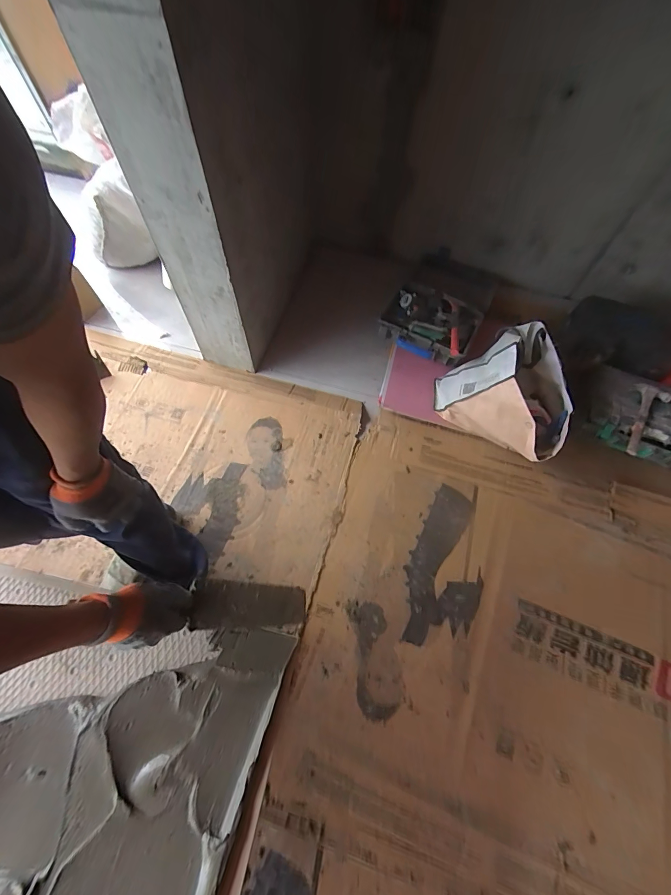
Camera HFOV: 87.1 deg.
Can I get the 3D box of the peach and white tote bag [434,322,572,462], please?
[{"bbox_3d":[0.567,-0.180,1.133,0.334,0.248,0.410,-37,71,-19],"label":"peach and white tote bag"}]

